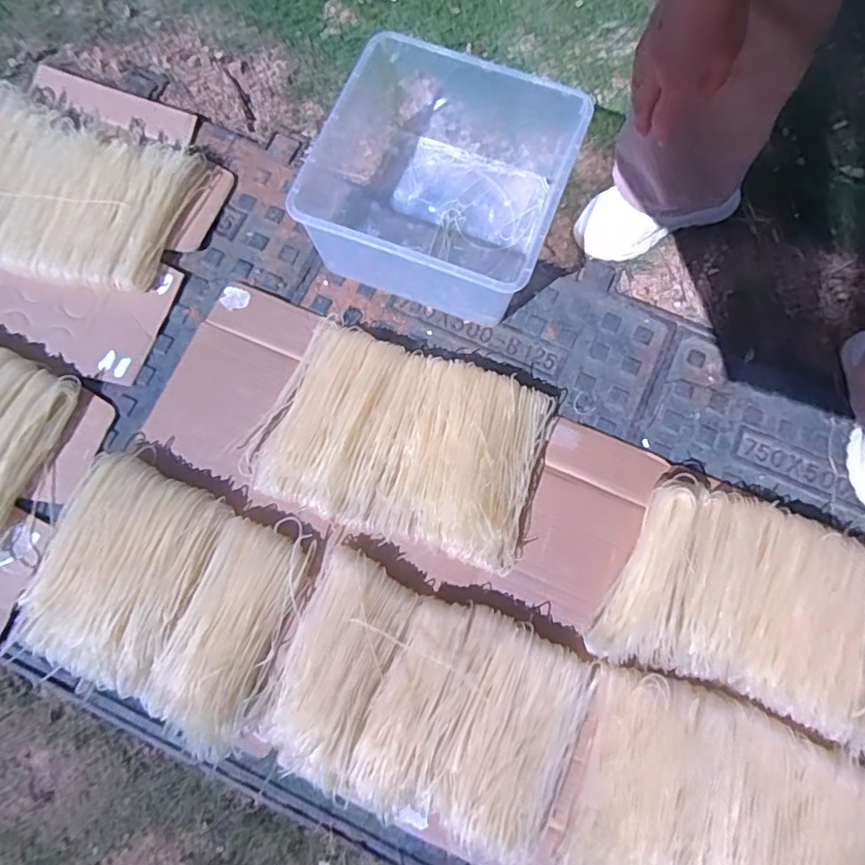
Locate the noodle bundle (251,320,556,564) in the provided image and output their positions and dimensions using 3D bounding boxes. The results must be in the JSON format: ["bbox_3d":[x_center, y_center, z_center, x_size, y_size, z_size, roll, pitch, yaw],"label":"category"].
[{"bbox_3d":[-0.042,0.005,0.729,0.352,0.075,0.248,16,80,3],"label":"noodle bundle"}]

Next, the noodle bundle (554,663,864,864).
[{"bbox_3d":[0.321,0.425,0.617,0.333,0.033,0.251,18,84,5],"label":"noodle bundle"}]

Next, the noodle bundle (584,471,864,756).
[{"bbox_3d":[0.398,0.200,0.663,0.370,0.049,0.238,19,84,5],"label":"noodle bundle"}]

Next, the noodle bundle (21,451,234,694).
[{"bbox_3d":[-0.370,0.161,0.679,0.174,0.042,0.241,24,85,6],"label":"noodle bundle"}]

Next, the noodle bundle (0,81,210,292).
[{"bbox_3d":[-0.521,-0.340,0.805,0.340,0.063,0.253,20,84,5],"label":"noodle bundle"}]

